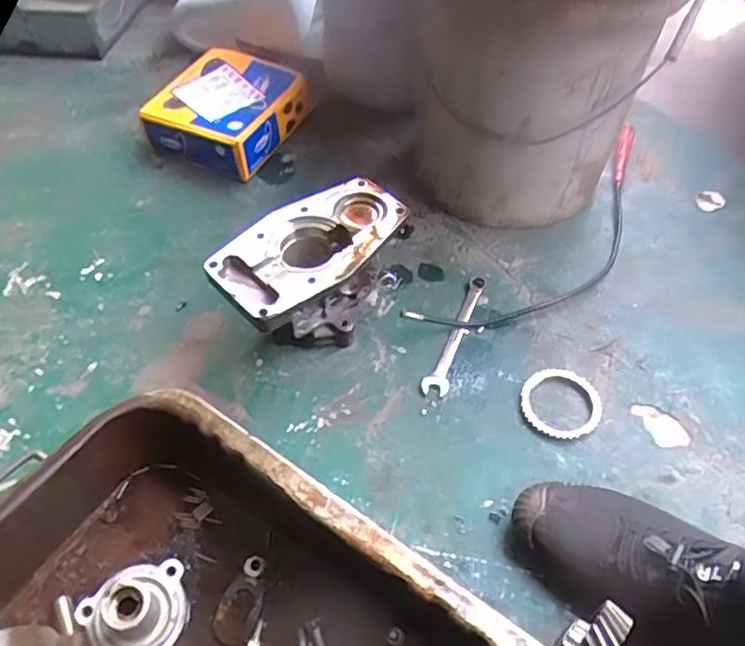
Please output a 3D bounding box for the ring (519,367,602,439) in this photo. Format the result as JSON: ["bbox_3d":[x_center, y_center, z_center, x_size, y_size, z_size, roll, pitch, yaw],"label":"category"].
[{"bbox_3d":[0.194,0.080,0.631,0.079,0.010,0.081,0,52,0],"label":"ring"}]

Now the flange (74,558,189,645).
[{"bbox_3d":[-0.191,0.220,0.486,0.077,0.059,0.080,15,54,11],"label":"flange"}]

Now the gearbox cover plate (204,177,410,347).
[{"bbox_3d":[-0.060,-0.047,0.657,0.191,0.129,0.108,-38,61,-26],"label":"gearbox cover plate"}]

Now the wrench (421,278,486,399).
[{"bbox_3d":[0.095,0.011,0.687,0.026,0.013,0.167,19,54,14],"label":"wrench"}]

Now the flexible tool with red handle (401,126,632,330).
[{"bbox_3d":[0.233,-0.093,0.761,0.453,0.023,0.122,-39,75,-21],"label":"flexible tool with red handle"}]

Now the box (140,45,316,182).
[{"bbox_3d":[-0.199,-0.291,0.862,0.172,0.078,0.177,24,56,18],"label":"box"}]

